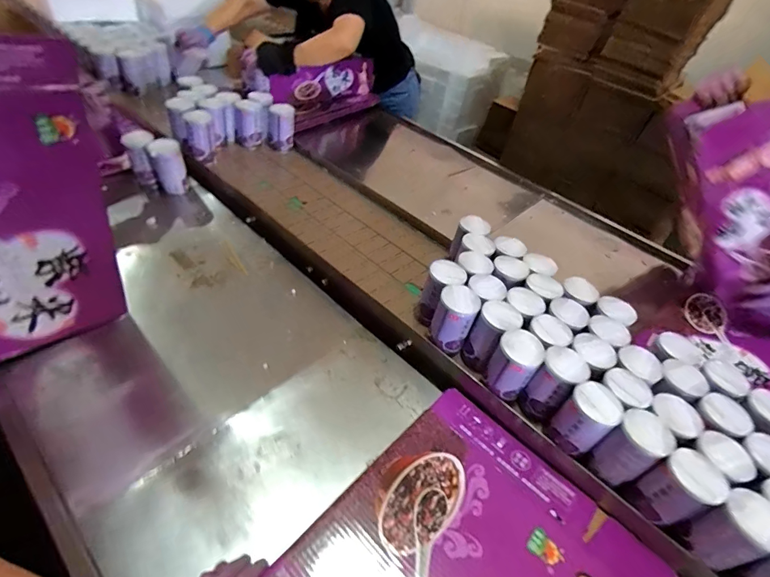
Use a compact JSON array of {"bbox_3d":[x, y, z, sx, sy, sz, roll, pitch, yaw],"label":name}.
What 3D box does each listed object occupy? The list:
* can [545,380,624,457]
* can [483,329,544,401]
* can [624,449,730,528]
[{"bbox_3d":[0.285,0.187,0.584,0.068,0.092,0.064,6,44,-6],"label":"can"},{"bbox_3d":[0.202,0.117,0.635,0.063,0.093,0.077,29,52,21],"label":"can"},{"bbox_3d":[0.374,0.265,0.533,0.067,0.110,0.066,6,44,-6],"label":"can"}]

